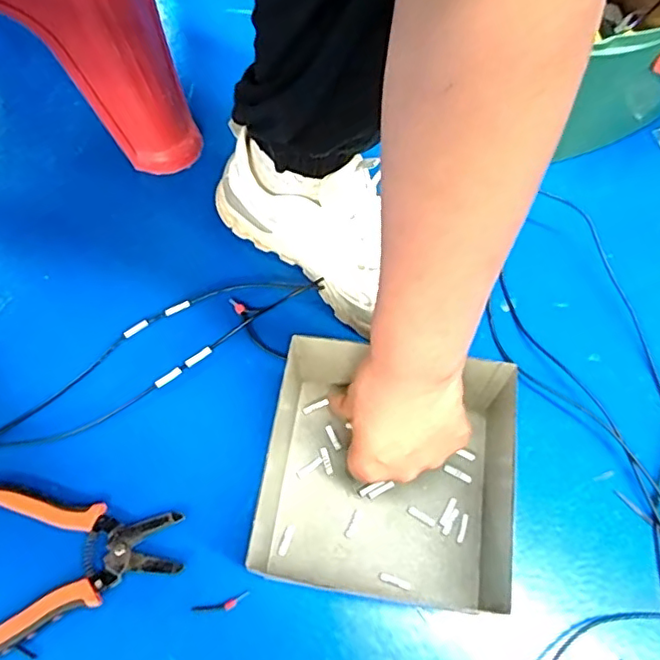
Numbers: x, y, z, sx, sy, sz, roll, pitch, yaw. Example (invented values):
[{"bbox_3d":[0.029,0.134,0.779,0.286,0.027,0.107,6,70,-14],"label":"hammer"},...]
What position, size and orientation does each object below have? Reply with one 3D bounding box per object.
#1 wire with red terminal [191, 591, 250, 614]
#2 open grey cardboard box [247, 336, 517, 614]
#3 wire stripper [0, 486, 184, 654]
[{"bbox_3d":[-0.076,0.193,0.410,0.041,0.004,0.008,-15,64,-5],"label":"wire with red terminal"},{"bbox_3d":[0.041,0.096,0.407,0.185,0.085,0.163,8,65,6],"label":"open grey cardboard box"},{"bbox_3d":[-0.186,0.167,0.419,0.150,0.014,0.115,-4,64,0],"label":"wire stripper"}]

